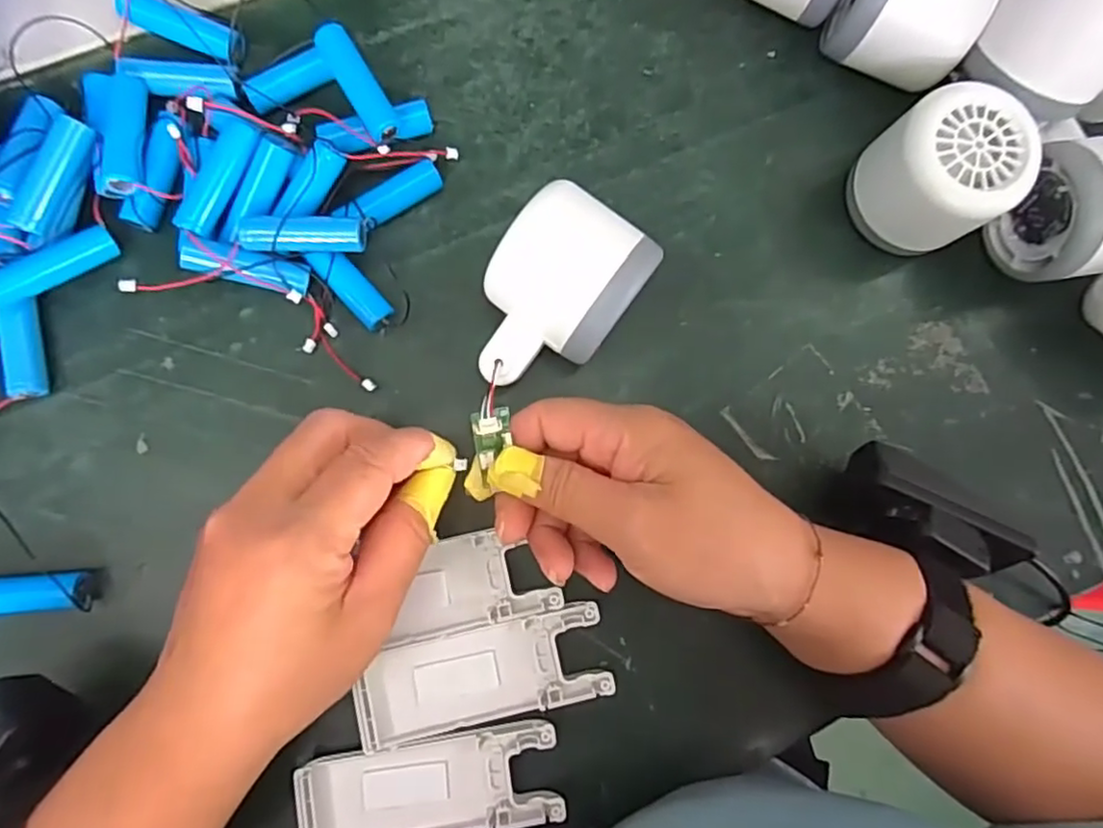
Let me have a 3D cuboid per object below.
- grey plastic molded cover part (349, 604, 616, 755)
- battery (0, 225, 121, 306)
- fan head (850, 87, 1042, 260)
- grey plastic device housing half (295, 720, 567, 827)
[{"bbox_3d":[-0.029,0.112,0.277,0.103,0.011,0.039,-13,87,-5],"label":"grey plastic molded cover part"},{"bbox_3d":[-0.208,-0.061,0.271,0.050,0.011,0.012,-38,90,-22],"label":"battery"},{"bbox_3d":[0.170,-0.105,0.289,0.054,0.054,0.057,0,86,-5],"label":"fan head"},{"bbox_3d":[-0.050,0.157,0.271,0.103,0.012,0.039,-7,87,-5],"label":"grey plastic device housing half"}]

